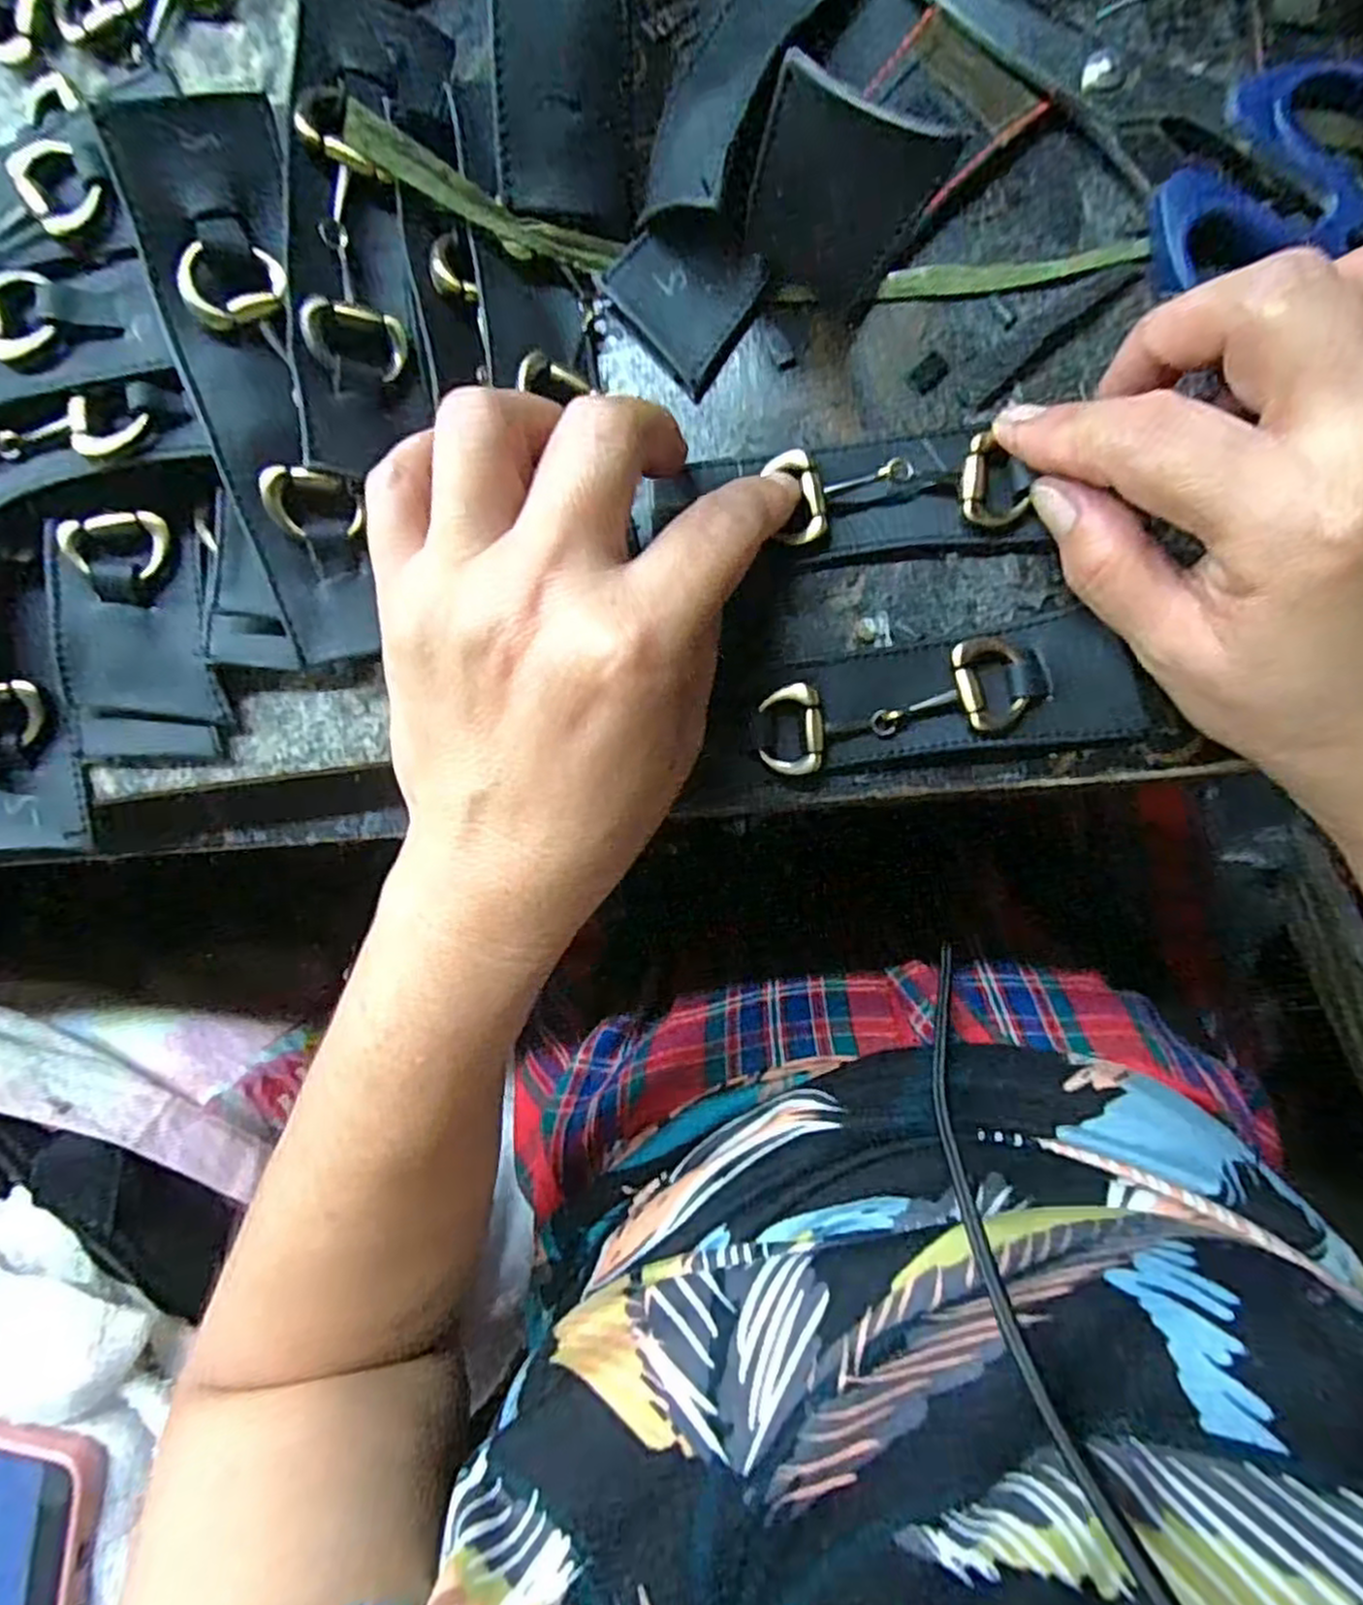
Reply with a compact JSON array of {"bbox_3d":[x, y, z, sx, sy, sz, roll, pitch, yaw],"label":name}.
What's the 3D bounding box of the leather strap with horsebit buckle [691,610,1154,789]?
[{"bbox_3d":[0.065,-0.028,0.211,0.119,0.010,0.034,-9,92,5],"label":"leather strap with horsebit buckle"}]

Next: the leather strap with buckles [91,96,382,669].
[{"bbox_3d":[-0.101,-0.102,0.186,0.035,0.019,0.130,-19,101,-21],"label":"leather strap with buckles"}]

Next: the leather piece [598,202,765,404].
[{"bbox_3d":[0.003,-0.146,0.214,0.039,0.005,0.041,-44,89,5],"label":"leather piece"}]

